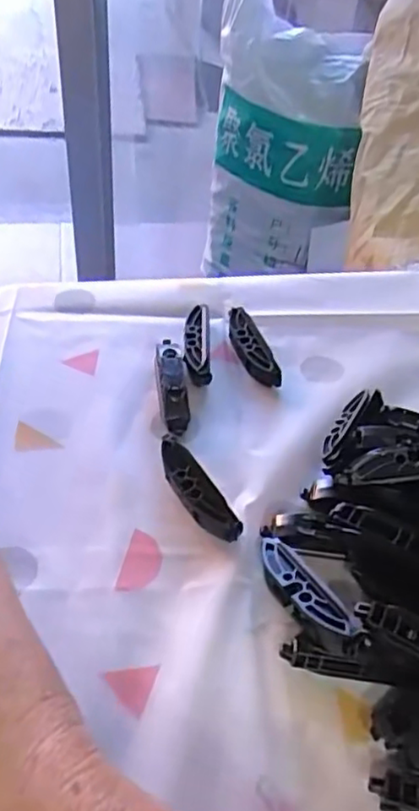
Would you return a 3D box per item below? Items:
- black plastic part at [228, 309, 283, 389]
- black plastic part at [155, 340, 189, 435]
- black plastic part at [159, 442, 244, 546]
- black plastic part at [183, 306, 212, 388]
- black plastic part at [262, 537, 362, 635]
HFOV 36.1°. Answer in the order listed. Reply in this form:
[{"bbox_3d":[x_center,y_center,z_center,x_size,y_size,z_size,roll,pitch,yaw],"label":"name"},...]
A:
[{"bbox_3d":[0.030,-0.043,0.482,0.020,0.019,0.078,-11,48,-15],"label":"black plastic part"},{"bbox_3d":[-0.026,-0.017,0.445,0.019,0.018,0.080,-3,46,-7],"label":"black plastic part"},{"bbox_3d":[-0.009,0.051,0.378,0.017,0.018,0.072,-26,53,-26],"label":"black plastic part"},{"bbox_3d":[-0.009,-0.043,0.475,0.019,0.016,0.076,1,46,-4],"label":"black plastic part"},{"bbox_3d":[0.046,0.095,0.330,0.020,0.016,0.073,-21,35,-23],"label":"black plastic part"}]

